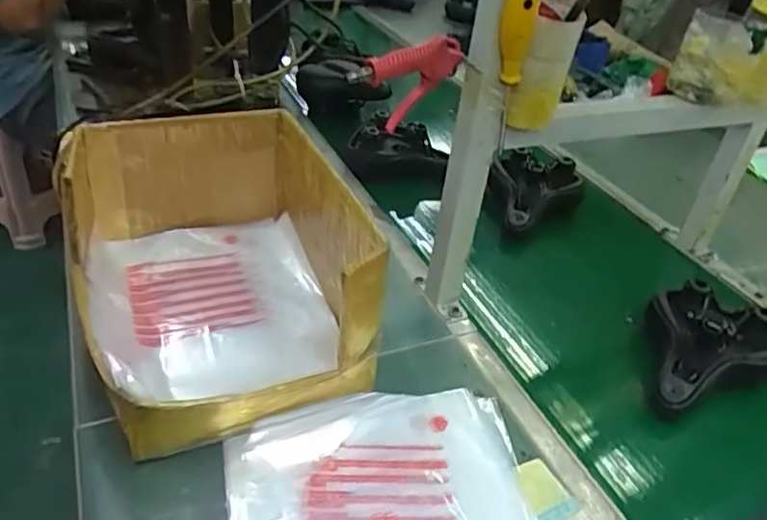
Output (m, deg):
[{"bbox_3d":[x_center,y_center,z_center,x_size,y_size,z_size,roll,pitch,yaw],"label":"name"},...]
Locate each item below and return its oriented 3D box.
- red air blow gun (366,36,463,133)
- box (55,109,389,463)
[{"bbox_3d":[0.043,-0.215,0.725,0.110,0.109,0.029,-25,59,-1],"label":"red air blow gun"},{"bbox_3d":[-0.219,0.001,0.811,0.323,0.242,0.436,-13,40,-22],"label":"box"}]

